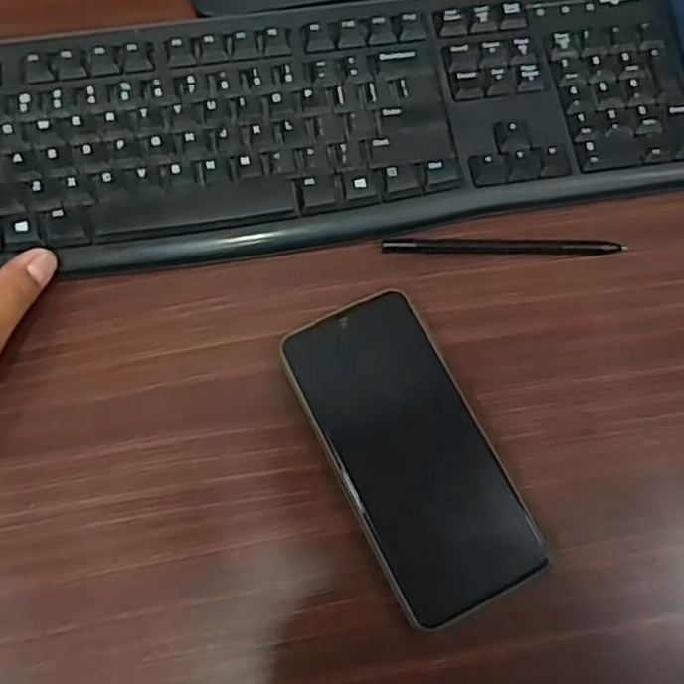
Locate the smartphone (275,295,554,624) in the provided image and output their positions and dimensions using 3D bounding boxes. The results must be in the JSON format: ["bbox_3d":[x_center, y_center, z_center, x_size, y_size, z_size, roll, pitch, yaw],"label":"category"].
[{"bbox_3d":[0.035,0.054,0.366,0.077,0.011,0.160,-24,74,-11],"label":"smartphone"}]

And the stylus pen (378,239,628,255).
[{"bbox_3d":[0.093,-0.055,0.413,0.138,0.006,0.008,0,71,-3],"label":"stylus pen"}]

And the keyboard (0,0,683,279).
[{"bbox_3d":[-0.005,-0.131,0.420,0.422,0.018,0.148,-8,72,-5],"label":"keyboard"}]

